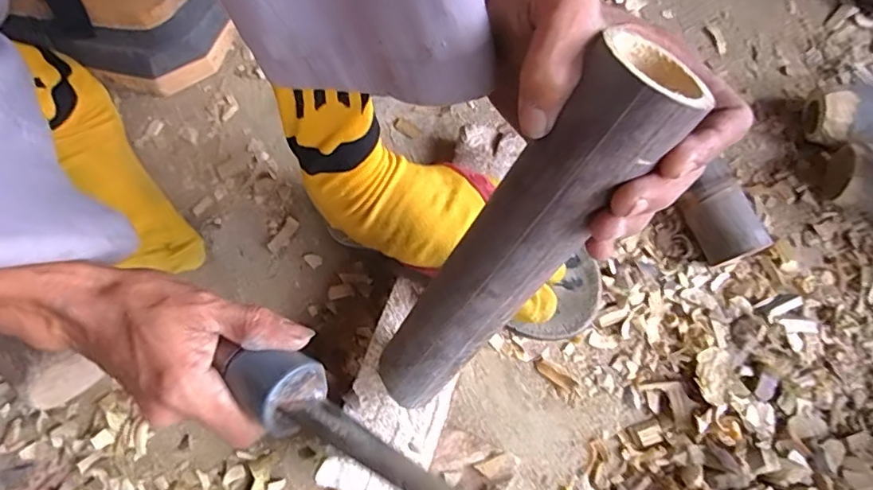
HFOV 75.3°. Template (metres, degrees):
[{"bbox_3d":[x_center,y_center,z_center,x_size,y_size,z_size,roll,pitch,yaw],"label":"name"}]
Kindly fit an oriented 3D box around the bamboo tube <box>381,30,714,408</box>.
[{"bbox_3d":[0.033,0.008,0.285,0.046,0.240,0.042,44,42,12],"label":"bamboo tube"}]

